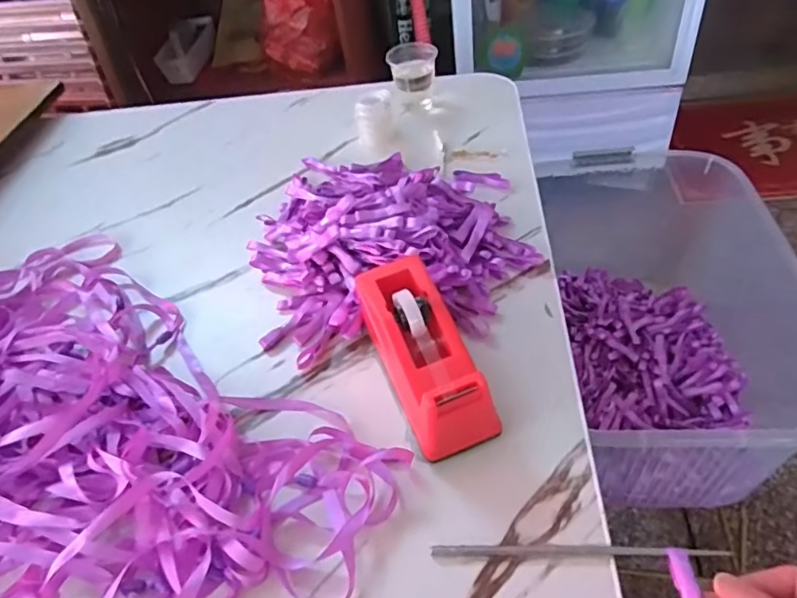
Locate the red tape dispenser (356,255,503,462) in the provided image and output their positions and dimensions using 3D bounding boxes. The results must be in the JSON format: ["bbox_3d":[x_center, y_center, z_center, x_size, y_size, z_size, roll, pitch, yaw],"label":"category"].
[{"bbox_3d":[0.018,0.042,0.426,0.065,0.072,0.154,-21,47,-10],"label":"red tape dispenser"}]

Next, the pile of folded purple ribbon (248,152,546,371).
[{"bbox_3d":[-0.015,-0.087,0.561,0.275,0.056,0.304,-10,46,0],"label":"pile of folded purple ribbon"}]

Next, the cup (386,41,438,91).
[{"bbox_3d":[0.020,-0.303,0.720,0.063,0.040,0.058,-5,46,5],"label":"cup"}]

